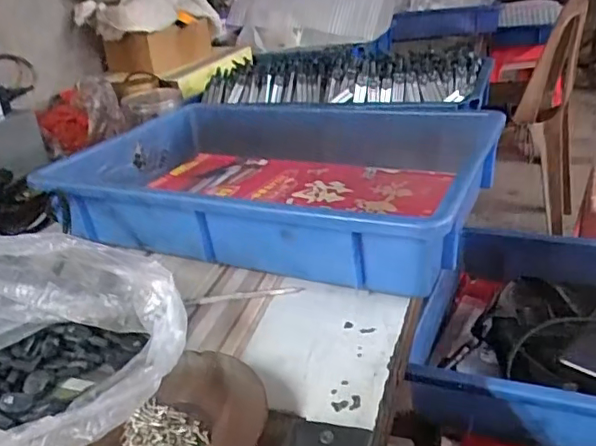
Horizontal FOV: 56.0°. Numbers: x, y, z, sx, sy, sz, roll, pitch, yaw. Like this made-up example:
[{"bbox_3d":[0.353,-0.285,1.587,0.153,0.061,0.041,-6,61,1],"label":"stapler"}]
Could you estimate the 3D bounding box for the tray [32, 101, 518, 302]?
[{"bbox_3d":[-0.040,-0.055,0.625,0.455,0.079,0.315,7,29,24],"label":"tray"}]

